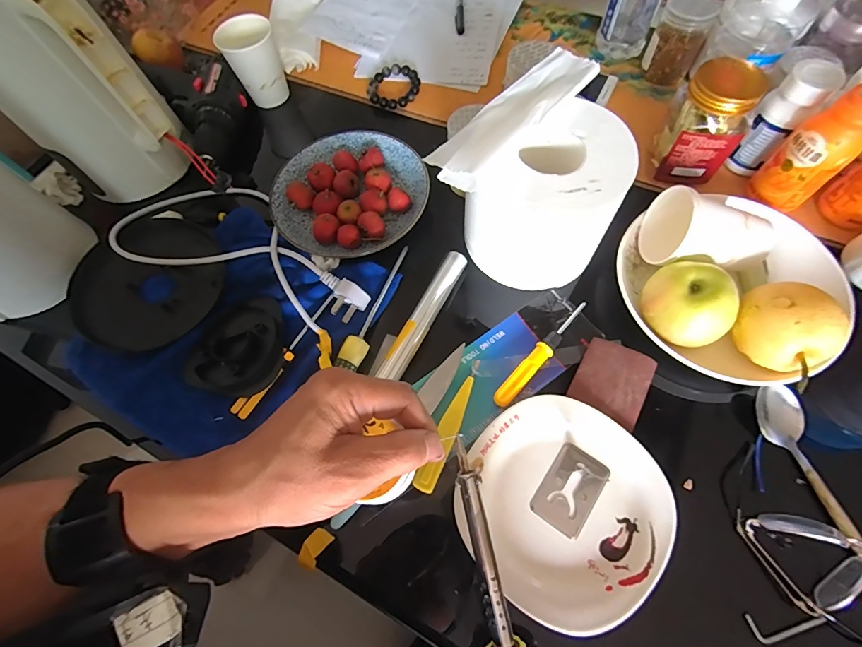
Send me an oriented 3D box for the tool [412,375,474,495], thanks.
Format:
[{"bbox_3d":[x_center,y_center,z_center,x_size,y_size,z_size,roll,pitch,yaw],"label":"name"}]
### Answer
[{"bbox_3d":[0.015,0.098,0.360,0.019,0.009,0.110,23,70,13],"label":"tool"}]

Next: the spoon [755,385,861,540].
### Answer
[{"bbox_3d":[0.329,0.141,0.319,0.036,0.032,0.190,-19,67,-4],"label":"spoon"}]

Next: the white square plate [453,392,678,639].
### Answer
[{"bbox_3d":[0.109,0.147,0.329,0.156,0.023,0.158,-42,71,-13],"label":"white square plate"}]

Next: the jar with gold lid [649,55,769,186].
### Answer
[{"bbox_3d":[0.288,-0.211,0.417,0.073,0.094,0.080,-1,67,3],"label":"jar with gold lid"}]

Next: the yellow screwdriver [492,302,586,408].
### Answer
[{"bbox_3d":[0.107,0.030,0.387,0.017,0.019,0.133,39,75,18],"label":"yellow screwdriver"}]

